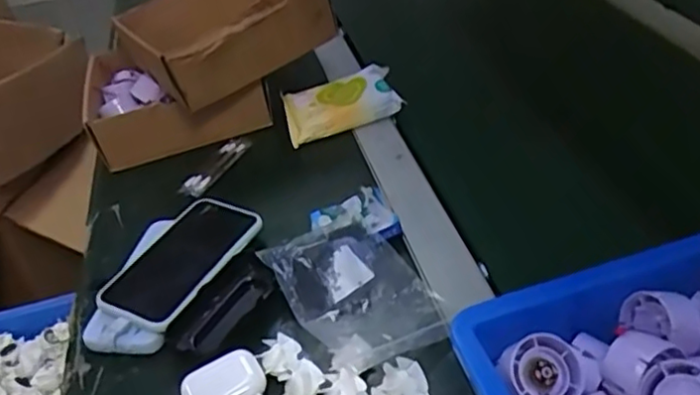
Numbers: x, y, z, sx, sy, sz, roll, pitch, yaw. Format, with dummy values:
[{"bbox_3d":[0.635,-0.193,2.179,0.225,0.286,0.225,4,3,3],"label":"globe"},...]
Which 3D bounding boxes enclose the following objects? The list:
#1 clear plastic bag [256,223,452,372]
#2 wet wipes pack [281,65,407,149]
[{"bbox_3d":[0.008,0.076,0.536,0.107,0.034,0.144,-25,41,-21],"label":"clear plastic bag"},{"bbox_3d":[-0.011,-0.111,0.776,0.137,0.040,0.075,-16,38,-11],"label":"wet wipes pack"}]

